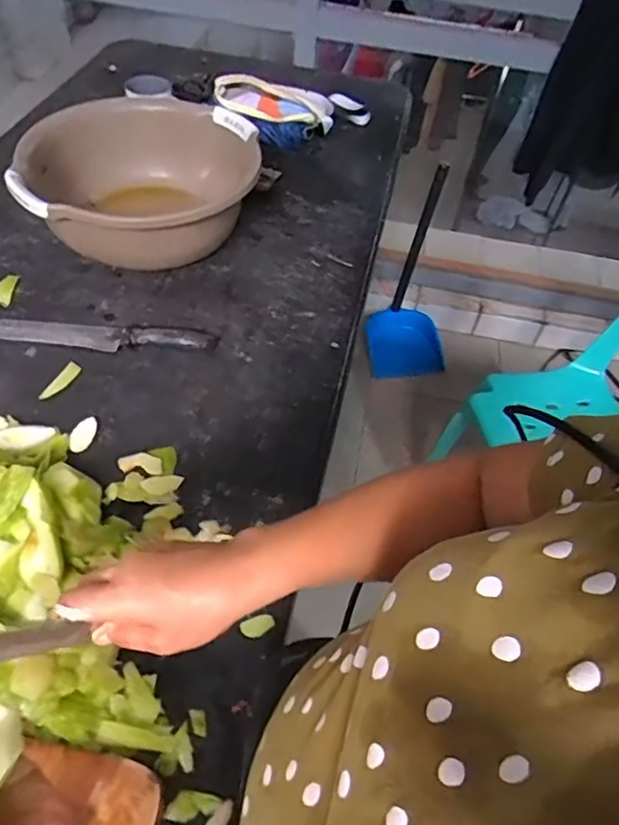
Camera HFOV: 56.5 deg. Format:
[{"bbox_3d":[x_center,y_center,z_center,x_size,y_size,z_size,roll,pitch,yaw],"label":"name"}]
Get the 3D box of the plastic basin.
[{"bbox_3d":[-0.261,-0.364,0.926,0.340,0.147,0.340,2,52,-3],"label":"plastic basin"}]

